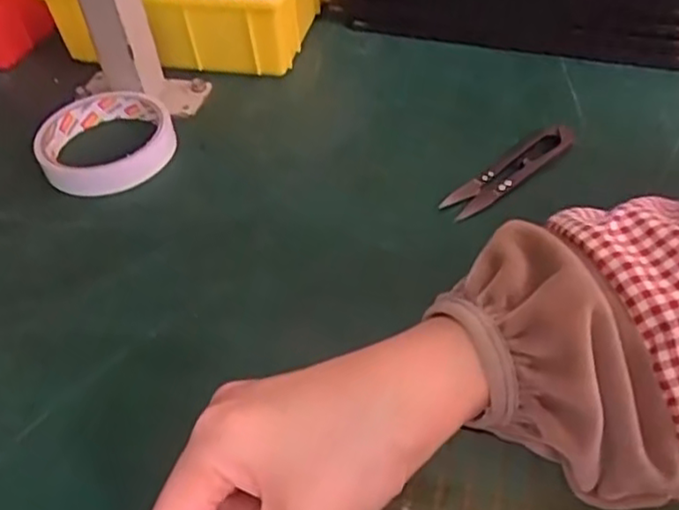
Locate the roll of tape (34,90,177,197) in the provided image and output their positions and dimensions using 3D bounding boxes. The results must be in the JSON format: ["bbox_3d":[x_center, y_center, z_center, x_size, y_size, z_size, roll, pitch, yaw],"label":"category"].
[{"bbox_3d":[-0.158,-0.077,0.477,0.088,0.024,0.091,-3,46,4],"label":"roll of tape"}]

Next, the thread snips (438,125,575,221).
[{"bbox_3d":[0.104,-0.052,0.430,0.101,0.008,0.025,-37,49,-16],"label":"thread snips"}]

